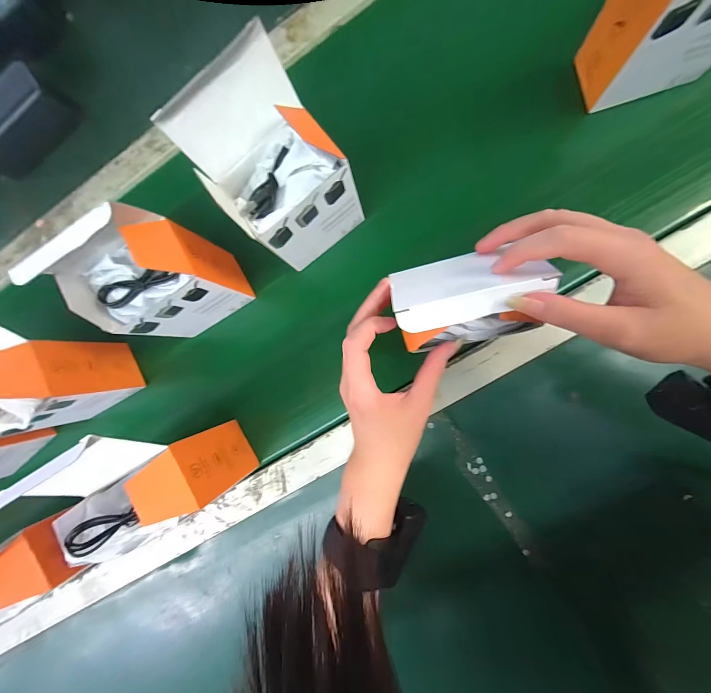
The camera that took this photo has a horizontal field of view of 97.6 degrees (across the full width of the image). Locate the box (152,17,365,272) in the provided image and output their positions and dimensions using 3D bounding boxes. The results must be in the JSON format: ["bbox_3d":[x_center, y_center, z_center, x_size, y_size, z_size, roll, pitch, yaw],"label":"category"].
[{"bbox_3d":[-0.062,-0.145,0.283,0.108,0.164,0.086,-44,80,6],"label":"box"}]

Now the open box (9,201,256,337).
[{"bbox_3d":[-0.187,-0.063,0.303,0.096,0.182,0.066,-30,82,8],"label":"open box"}]

